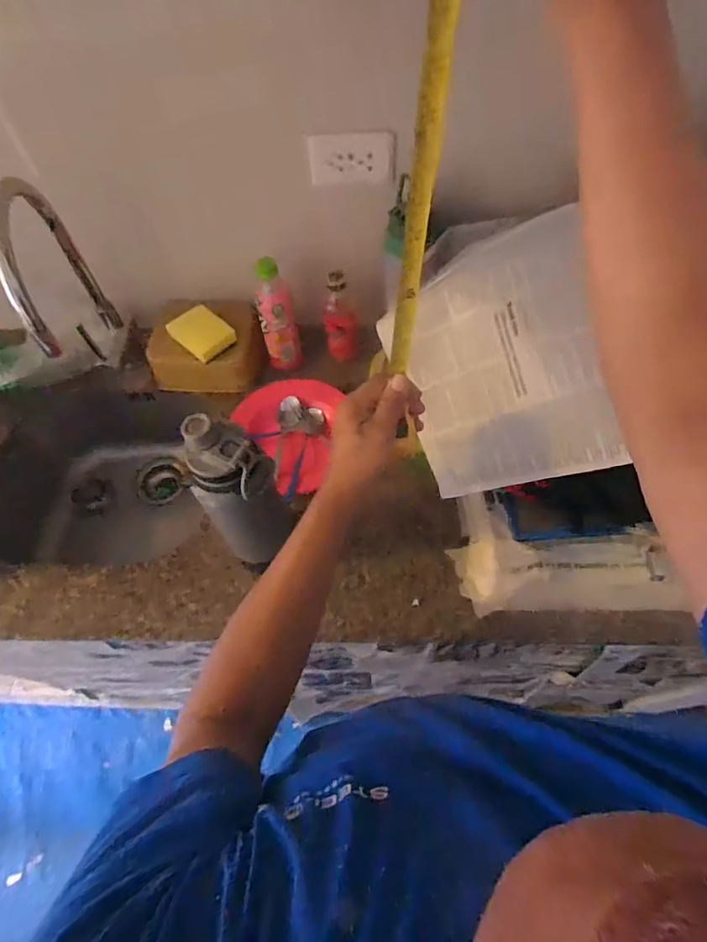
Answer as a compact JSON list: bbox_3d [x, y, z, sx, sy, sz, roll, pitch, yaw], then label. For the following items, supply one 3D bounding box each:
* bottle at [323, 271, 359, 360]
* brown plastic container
[{"bbox_3d":[-0.023,-0.266,0.851,0.062,0.168,0.050,-6,60,-2],"label":"bottle"},{"bbox_3d":[-0.263,-0.224,0.885,0.202,0.106,0.138,-7,60,-2],"label":"brown plastic container"}]

